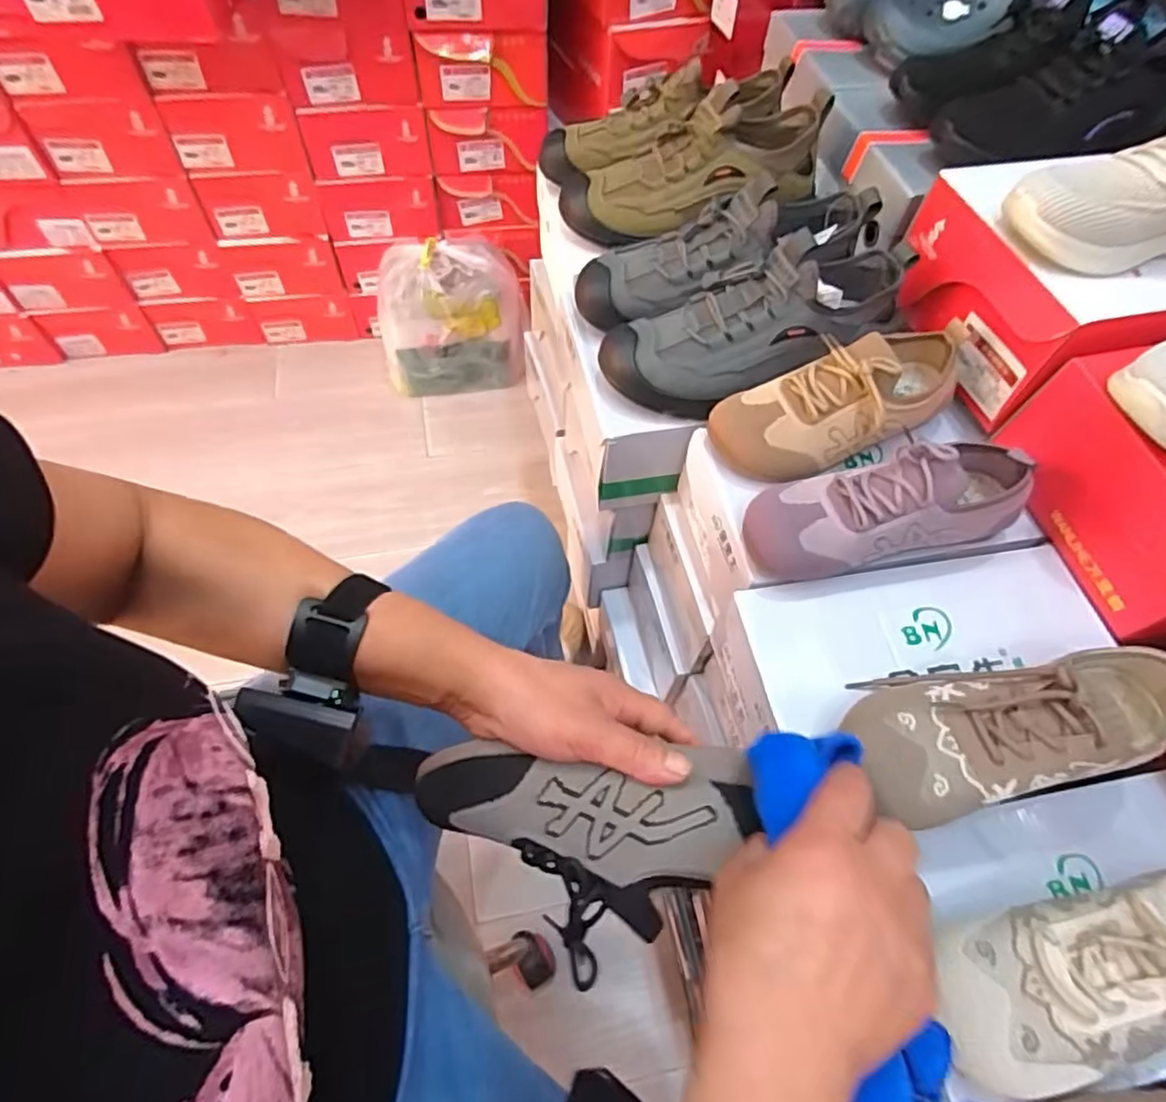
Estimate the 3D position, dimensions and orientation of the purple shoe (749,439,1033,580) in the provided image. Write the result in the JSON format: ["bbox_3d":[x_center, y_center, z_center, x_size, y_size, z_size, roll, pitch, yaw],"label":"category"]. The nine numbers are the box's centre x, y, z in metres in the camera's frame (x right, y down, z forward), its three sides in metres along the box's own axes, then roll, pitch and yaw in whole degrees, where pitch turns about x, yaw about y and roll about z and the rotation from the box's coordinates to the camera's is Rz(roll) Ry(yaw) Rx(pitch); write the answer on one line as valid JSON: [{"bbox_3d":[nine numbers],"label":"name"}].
[{"bbox_3d":[0.232,-0.034,0.490,0.211,0.098,0.070,-8,60,-8],"label":"purple shoe"}]

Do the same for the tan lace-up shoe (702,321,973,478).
[{"bbox_3d":[0.226,-0.131,0.541,0.216,0.083,0.081,-20,62,-14],"label":"tan lace-up shoe"}]

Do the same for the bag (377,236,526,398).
[{"bbox_3d":[-0.259,-0.479,1.287,0.271,0.272,0.204,-4,60,-5],"label":"bag"}]

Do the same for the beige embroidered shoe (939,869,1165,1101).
[{"bbox_3d":[0.314,0.232,0.357,0.221,0.071,0.081,-10,61,-9],"label":"beige embroidered shoe"}]

